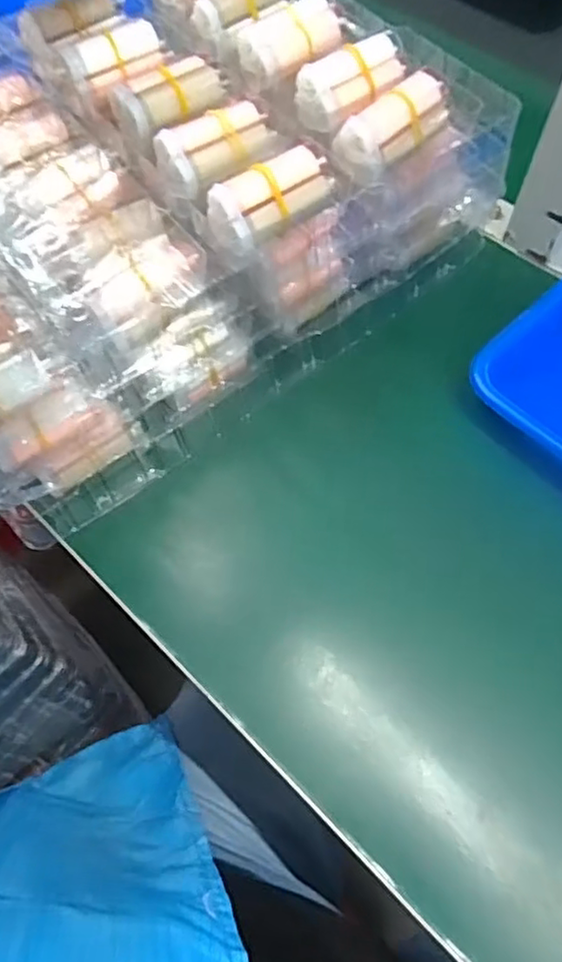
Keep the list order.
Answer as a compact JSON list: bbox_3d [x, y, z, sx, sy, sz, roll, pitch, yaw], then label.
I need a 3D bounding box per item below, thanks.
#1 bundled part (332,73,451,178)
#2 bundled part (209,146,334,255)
[{"bbox_3d":[0.065,-0.205,0.364,0.068,0.029,0.028,-33,68,-15],"label":"bundled part"},{"bbox_3d":[-0.003,-0.152,0.334,0.067,0.027,0.030,-31,68,-14],"label":"bundled part"}]

